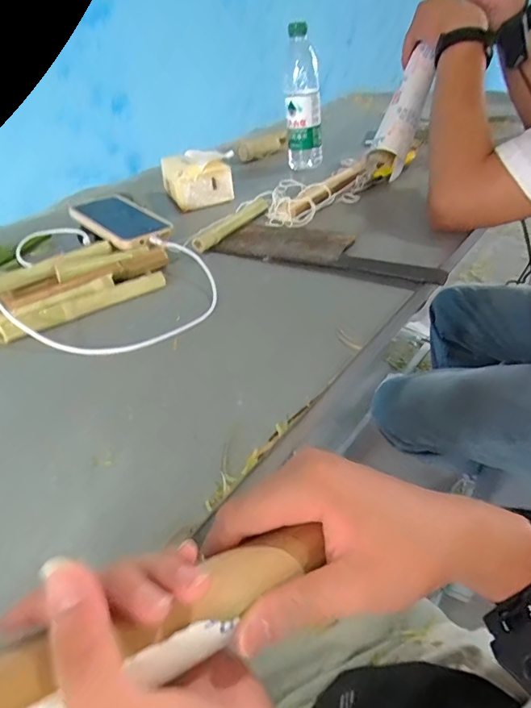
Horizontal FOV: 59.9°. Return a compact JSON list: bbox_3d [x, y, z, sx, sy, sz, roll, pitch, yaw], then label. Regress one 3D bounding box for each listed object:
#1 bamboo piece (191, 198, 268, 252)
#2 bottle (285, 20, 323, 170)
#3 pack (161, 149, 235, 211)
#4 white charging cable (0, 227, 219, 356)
[{"bbox_3d":[-0.041,-0.190,0.651,0.025,0.025,0.186,14,42,24],"label":"bamboo piece"},{"bbox_3d":[0.068,-0.455,0.829,0.062,0.224,0.056,-1,38,8],"label":"bottle"},{"bbox_3d":[-0.116,-0.300,0.780,0.108,0.074,0.117,-16,39,-12],"label":"pack"},{"bbox_3d":[-0.208,-0.099,0.551,0.222,0.041,0.332,-33,45,-30],"label":"white charging cable"}]

